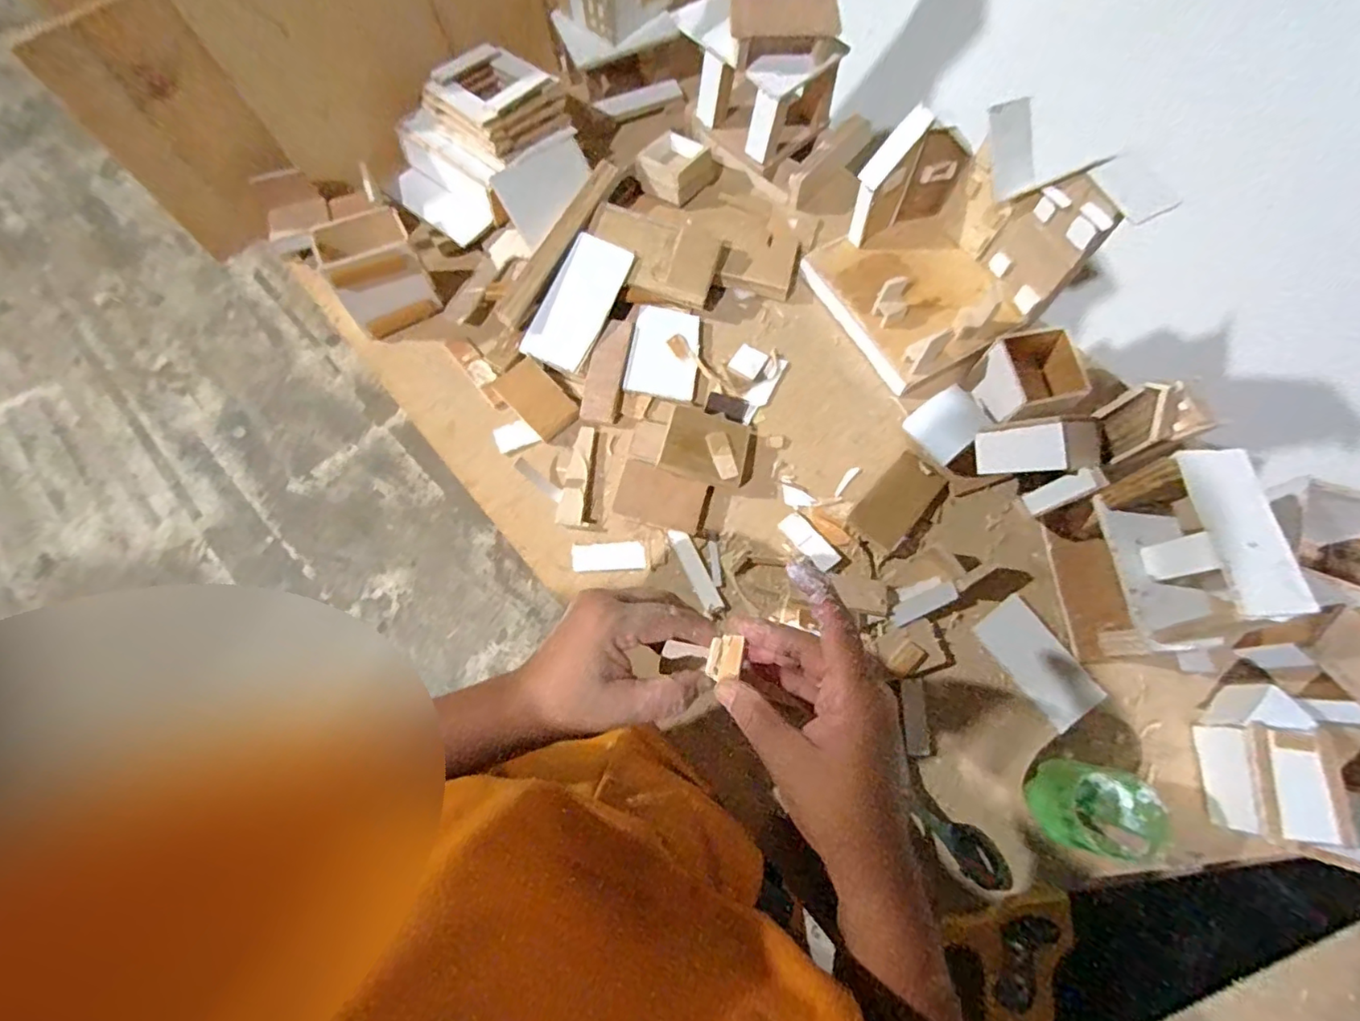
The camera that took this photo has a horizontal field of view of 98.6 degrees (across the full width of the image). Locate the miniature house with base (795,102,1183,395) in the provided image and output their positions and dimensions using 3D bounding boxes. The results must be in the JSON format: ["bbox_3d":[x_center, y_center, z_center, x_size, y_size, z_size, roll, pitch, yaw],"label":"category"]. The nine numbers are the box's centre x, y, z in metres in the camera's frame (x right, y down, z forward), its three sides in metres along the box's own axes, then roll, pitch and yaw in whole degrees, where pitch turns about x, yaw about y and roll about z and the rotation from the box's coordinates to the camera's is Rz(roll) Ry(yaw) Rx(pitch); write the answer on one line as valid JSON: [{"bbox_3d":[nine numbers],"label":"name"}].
[{"bbox_3d":[0.232,-0.238,0.529,0.164,0.143,0.184,-25,72,-7],"label":"miniature house with base"}]

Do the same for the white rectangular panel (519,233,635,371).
[{"bbox_3d":[-0.098,-0.200,0.563,0.062,0.005,0.129,26,89,3],"label":"white rectangular panel"}]

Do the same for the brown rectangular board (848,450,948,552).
[{"bbox_3d":[0.194,-0.009,0.520,0.047,0.011,0.086,39,77,14],"label":"brown rectangular board"}]

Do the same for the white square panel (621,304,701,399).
[{"bbox_3d":[-0.016,-0.155,0.571,0.065,0.010,0.095,6,71,4],"label":"white square panel"}]

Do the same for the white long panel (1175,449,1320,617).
[{"bbox_3d":[0.349,0.011,0.361,0.045,0.010,0.107,-2,71,1],"label":"white long panel"}]

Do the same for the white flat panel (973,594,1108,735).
[{"bbox_3d":[0.293,0.121,0.474,0.055,0.008,0.099,-31,73,-8],"label":"white flat panel"}]

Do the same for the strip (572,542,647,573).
[{"bbox_3d":[-0.062,0.041,0.515,0.063,0.004,0.025,-2,71,1],"label":"strip"}]

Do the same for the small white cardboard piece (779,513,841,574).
[{"bbox_3d":[0.113,0.028,0.512,0.022,0.004,0.058,-38,74,-10],"label":"small white cardboard piece"}]

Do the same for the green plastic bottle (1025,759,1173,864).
[{"bbox_3d":[0.287,0.208,0.412,0.062,0.069,0.056,7,71,4],"label":"green plastic bottle"}]

